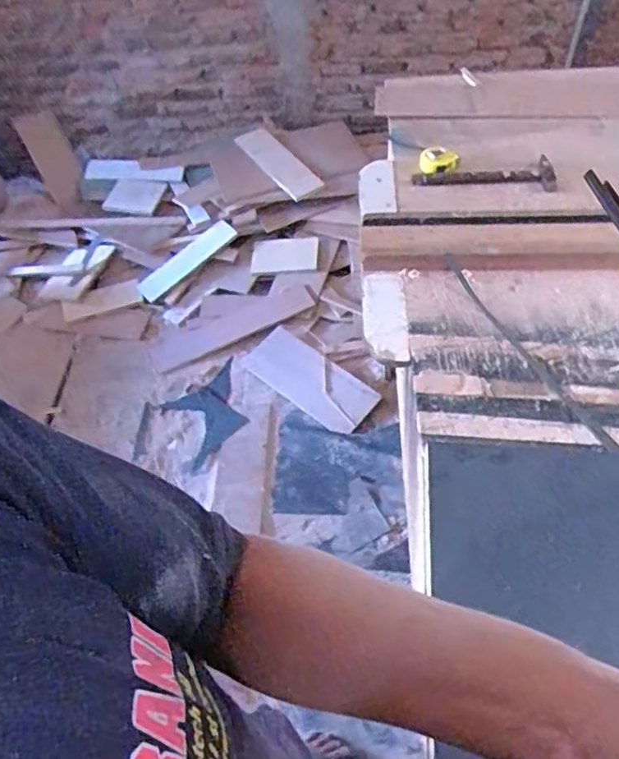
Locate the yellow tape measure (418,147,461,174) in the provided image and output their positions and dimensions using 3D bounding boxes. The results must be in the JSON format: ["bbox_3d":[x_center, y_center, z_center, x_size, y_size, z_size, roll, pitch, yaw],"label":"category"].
[{"bbox_3d":[0.271,-0.462,1.227,0.079,0.032,0.055,-10,51,-5],"label":"yellow tape measure"}]

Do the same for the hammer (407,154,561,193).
[{"bbox_3d":[0.359,-0.422,1.206,0.281,0.034,0.085,4,51,7],"label":"hammer"}]

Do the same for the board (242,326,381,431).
[{"bbox_3d":[-0.004,-0.006,1.928,0.445,0.022,0.205,36,63,28],"label":"board"}]

